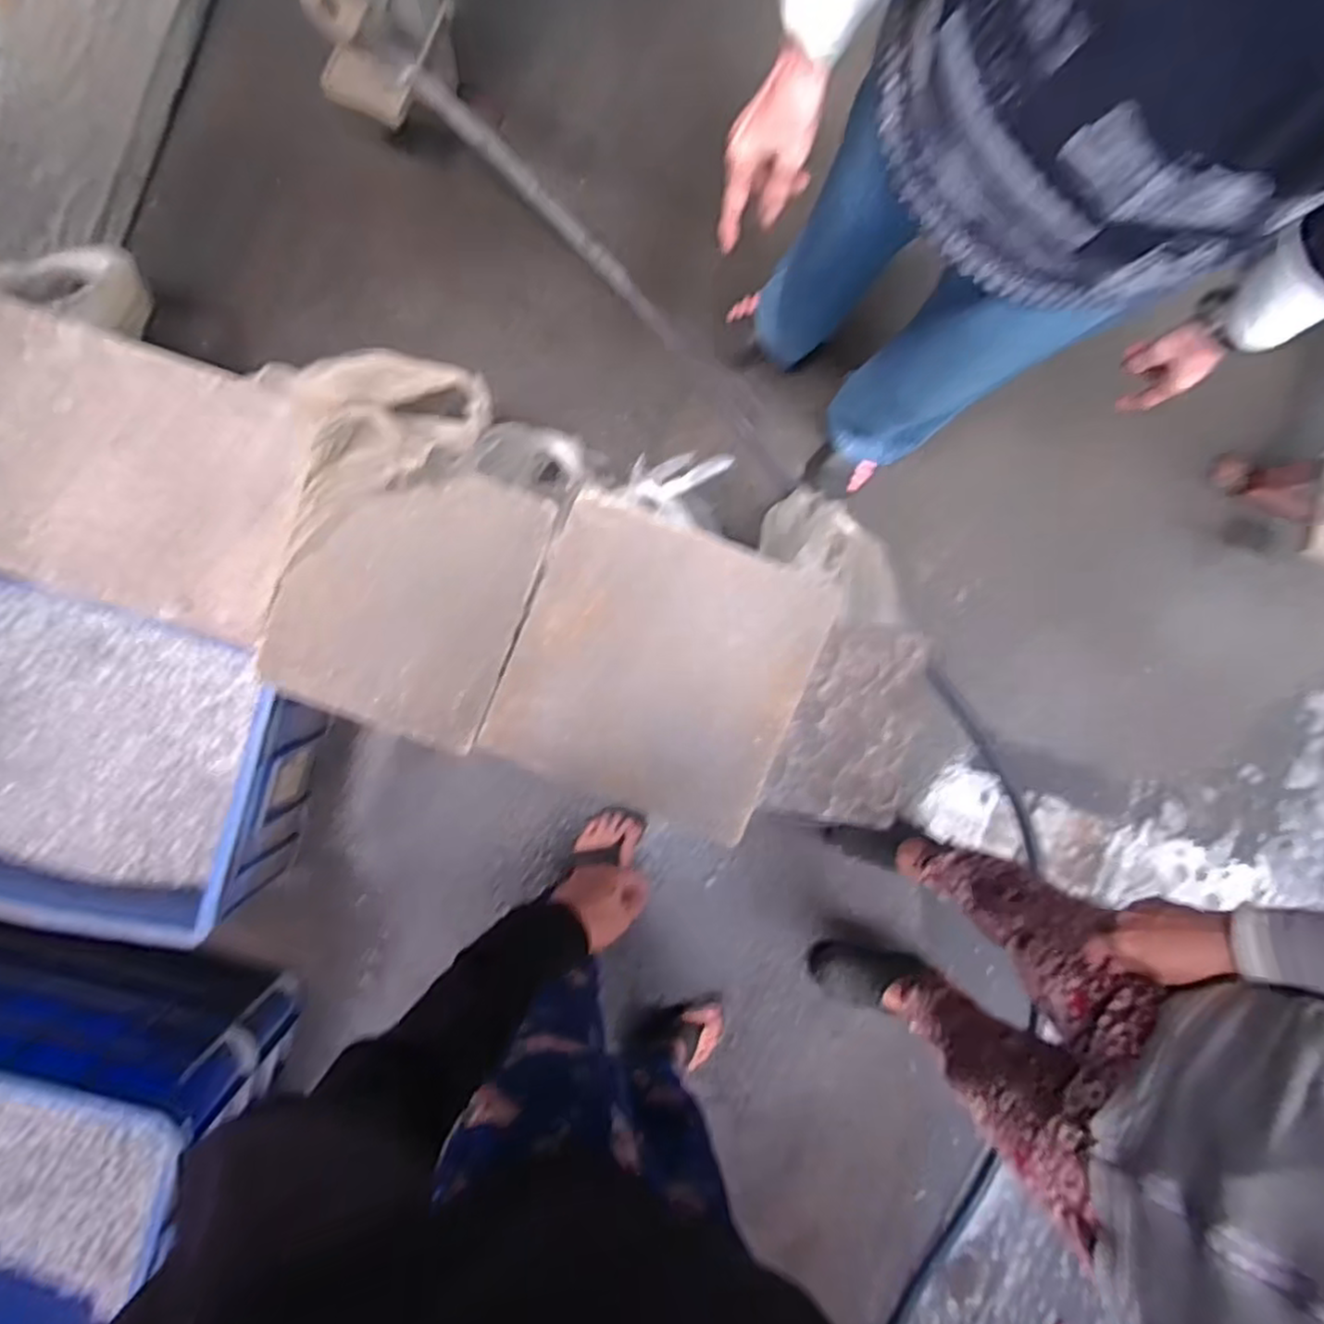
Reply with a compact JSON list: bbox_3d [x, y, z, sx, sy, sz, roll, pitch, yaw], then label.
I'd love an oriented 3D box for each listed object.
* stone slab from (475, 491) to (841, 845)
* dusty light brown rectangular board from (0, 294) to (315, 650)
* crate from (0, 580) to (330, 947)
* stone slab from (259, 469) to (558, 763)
[{"bbox_3d":[0.001,0.007,0.910,0.363,0.039,0.361,22,89,-5],"label":"stone slab"},{"bbox_3d":[-0.765,-0.267,0.869,0.607,0.048,0.320,17,90,-5],"label":"dusty light brown rectangular board"},{"bbox_3d":[-0.833,0.128,1.075,0.547,0.273,0.420,16,90,-5],"label":"crate"},{"bbox_3d":[-0.332,-0.090,0.922,0.293,0.017,0.342,20,90,-5],"label":"stone slab"}]

